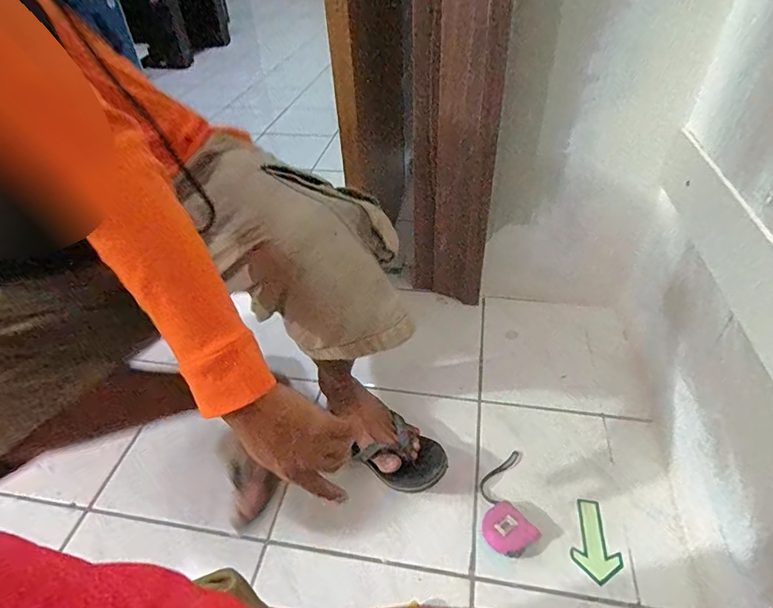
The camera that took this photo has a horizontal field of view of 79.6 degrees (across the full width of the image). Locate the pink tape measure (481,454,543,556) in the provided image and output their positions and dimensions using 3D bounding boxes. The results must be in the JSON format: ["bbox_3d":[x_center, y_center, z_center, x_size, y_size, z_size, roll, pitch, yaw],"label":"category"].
[{"bbox_3d":[0.185,0.301,0.718,0.079,0.030,0.165,0,43,3],"label":"pink tape measure"}]

